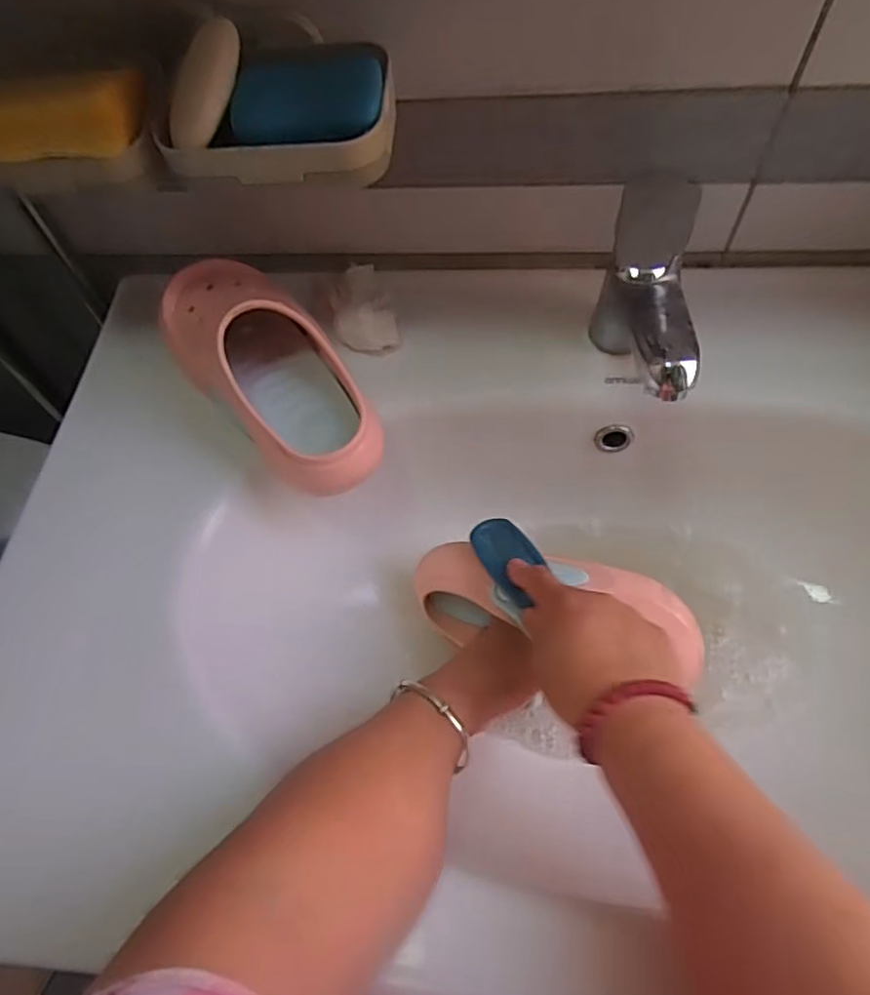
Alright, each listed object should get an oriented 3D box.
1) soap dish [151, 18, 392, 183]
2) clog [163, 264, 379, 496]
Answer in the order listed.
[{"bbox_3d":[-0.087,-0.211,0.345,0.127,0.046,0.076,-1,62,3],"label":"soap dish"},{"bbox_3d":[-0.116,-0.096,0.431,0.097,0.070,0.201,-33,65,-14],"label":"clog"}]

